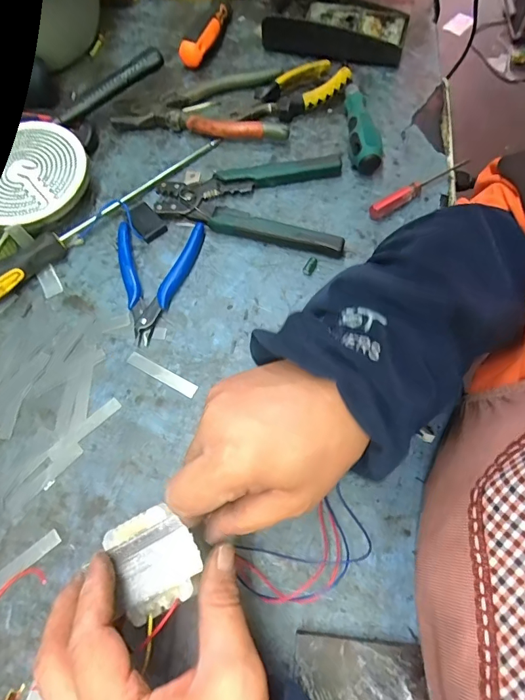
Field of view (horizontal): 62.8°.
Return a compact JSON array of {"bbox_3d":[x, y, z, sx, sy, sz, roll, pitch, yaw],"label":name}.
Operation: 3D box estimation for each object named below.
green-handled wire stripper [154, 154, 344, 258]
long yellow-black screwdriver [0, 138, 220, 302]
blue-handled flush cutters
[{"bbox_3d":[-0.005,-0.155,0.420,0.180,0.016,0.105,13,69,8],"label":"green-handled wire stripper"},{"bbox_3d":[-0.162,-0.129,0.408,0.028,0.033,0.294,42,75,17],"label":"long yellow-black screwdriver"},{"bbox_3d":[-0.094,-0.063,0.387,0.079,0.015,0.118,-2,68,1],"label":"blue-handled flush cutters"}]

